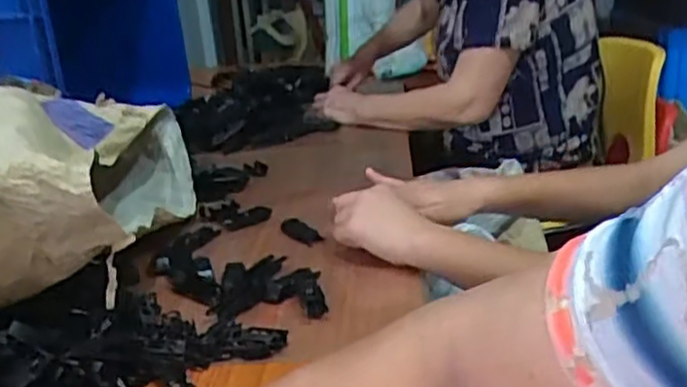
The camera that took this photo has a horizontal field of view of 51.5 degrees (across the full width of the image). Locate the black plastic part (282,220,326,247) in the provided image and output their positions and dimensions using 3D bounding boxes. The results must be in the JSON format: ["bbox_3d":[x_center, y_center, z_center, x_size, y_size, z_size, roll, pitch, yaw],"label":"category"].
[{"bbox_3d":[-0.049,0.041,0.806,0.030,0.006,0.075,-14,21,-25],"label":"black plastic part"}]

